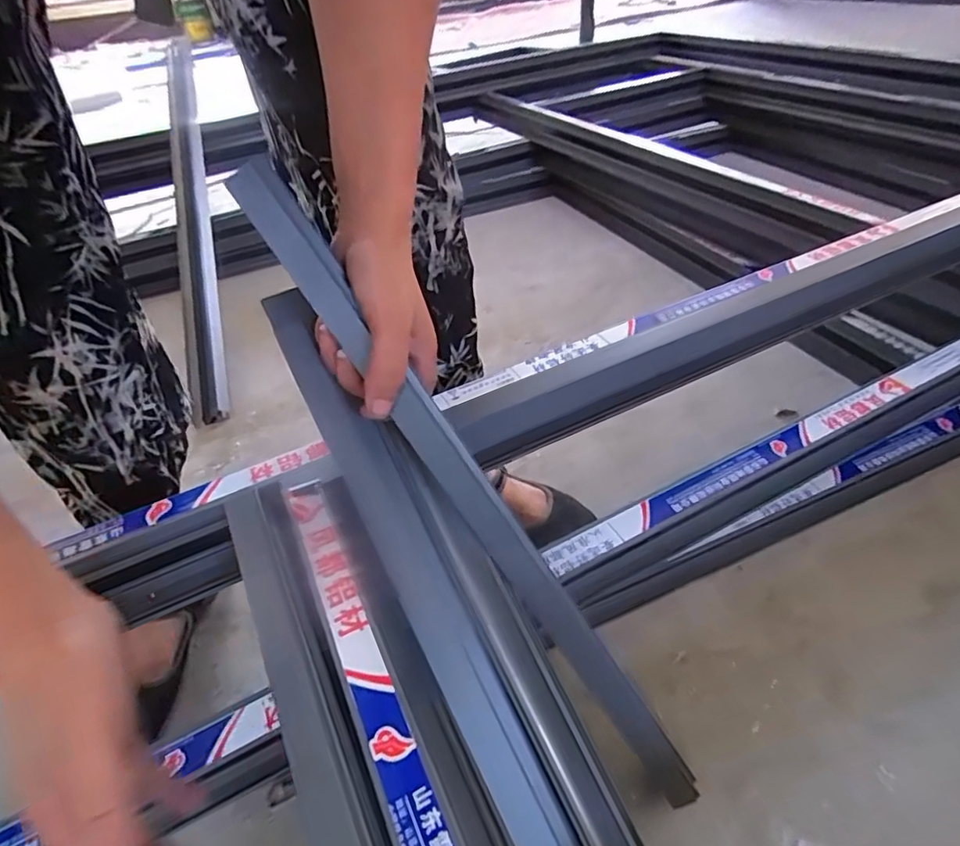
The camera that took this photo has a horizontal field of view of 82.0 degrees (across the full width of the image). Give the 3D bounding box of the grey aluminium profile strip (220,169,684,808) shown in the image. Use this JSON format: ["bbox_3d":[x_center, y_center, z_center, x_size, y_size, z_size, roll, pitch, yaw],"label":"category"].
[{"bbox_3d":[0.013,0.077,0.389,0.026,0.555,0.017,-43,16,-33],"label":"grey aluminium profile strip"}]

